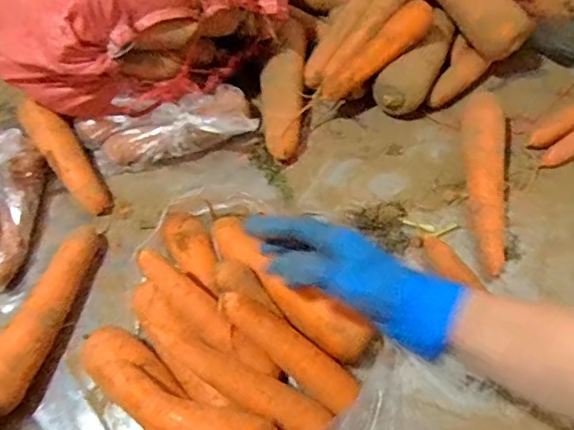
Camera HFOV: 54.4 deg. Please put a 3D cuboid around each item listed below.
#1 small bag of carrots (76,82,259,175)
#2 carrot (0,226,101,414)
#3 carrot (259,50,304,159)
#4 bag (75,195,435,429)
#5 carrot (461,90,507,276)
[{"bbox_3d":[-0.144,-0.102,0.675,0.208,0.066,0.074,-14,58,-8],"label":"small bag of carrots"},{"bbox_3d":[-0.242,0.096,0.560,0.049,0.047,0.204,13,58,9],"label":"carrot"},{"bbox_3d":[-0.006,-0.135,0.705,0.055,0.056,0.151,1,57,1],"label":"carrot"},{"bbox_3d":[-0.037,0.120,0.506,0.297,0.089,0.212,35,64,21],"label":"bag"},{"bbox_3d":[0.228,-0.044,0.636,0.046,0.048,0.219,3,57,3],"label":"carrot"}]

